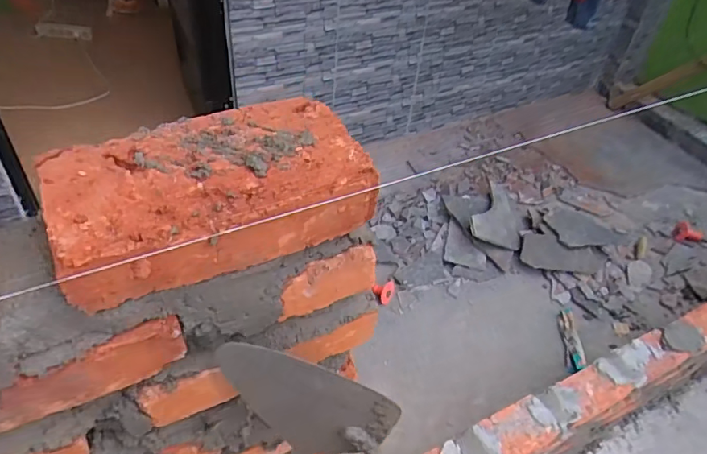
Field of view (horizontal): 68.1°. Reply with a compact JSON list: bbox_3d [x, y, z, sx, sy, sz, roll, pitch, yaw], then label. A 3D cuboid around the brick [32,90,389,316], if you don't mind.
[{"bbox_3d":[-0.089,-0.025,0.337,0.186,0.045,0.100,-18,49,-22],"label":"brick"}]

